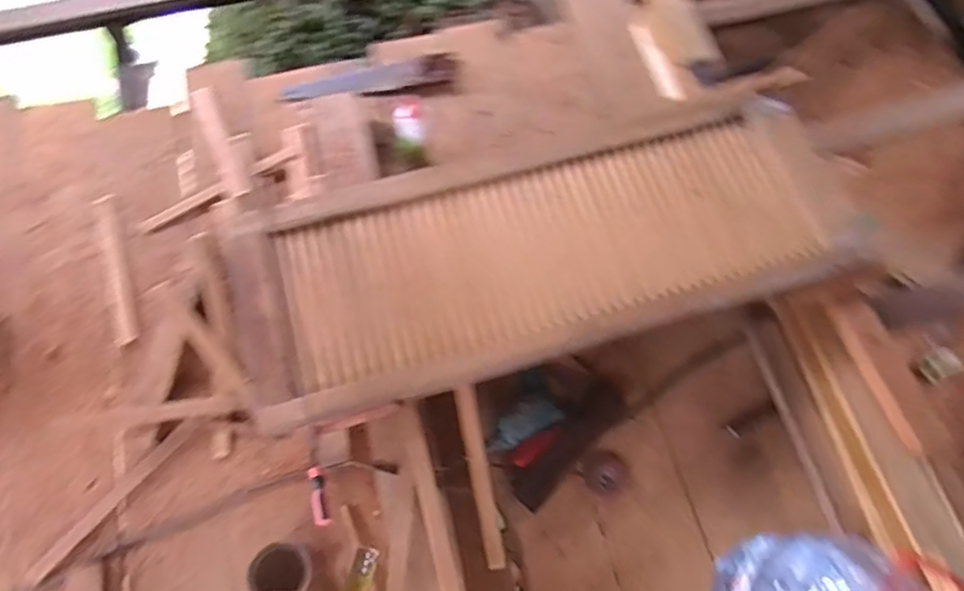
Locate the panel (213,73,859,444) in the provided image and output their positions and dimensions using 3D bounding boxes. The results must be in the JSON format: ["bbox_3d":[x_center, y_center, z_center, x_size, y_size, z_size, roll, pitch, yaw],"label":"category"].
[{"bbox_3d":[0.131,-0.124,1.361,1.394,0.130,0.544,-15,66,-8],"label":"panel"}]

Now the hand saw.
[{"bbox_3d":[-0.291,-0.570,1.634,0.467,0.035,0.102,-18,68,-10],"label":"hand saw"}]

